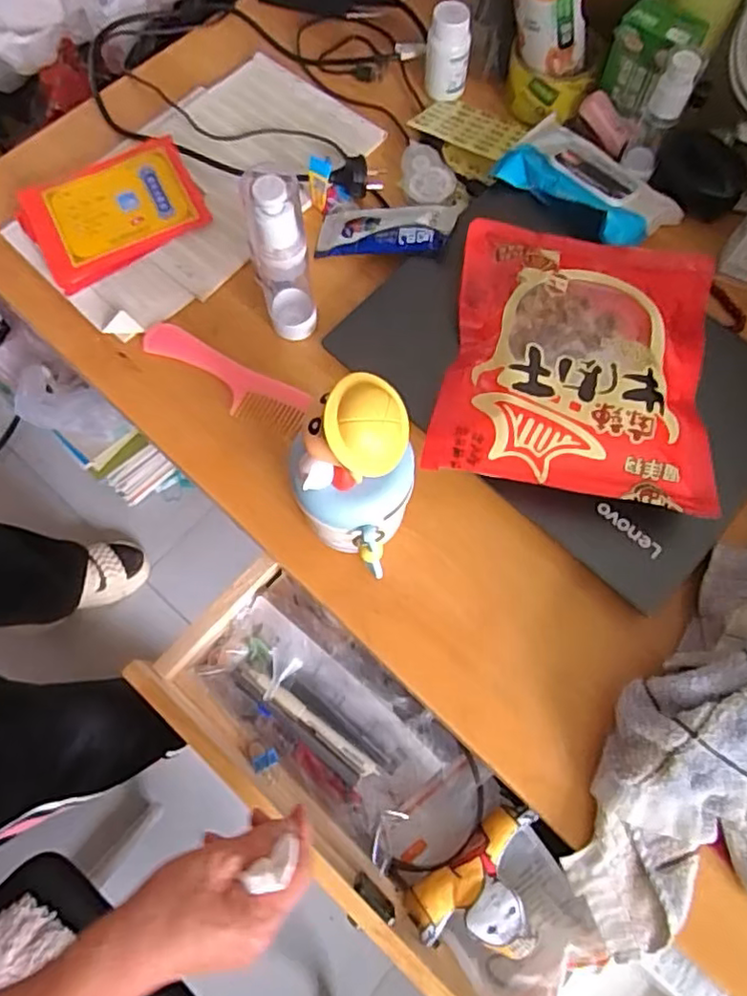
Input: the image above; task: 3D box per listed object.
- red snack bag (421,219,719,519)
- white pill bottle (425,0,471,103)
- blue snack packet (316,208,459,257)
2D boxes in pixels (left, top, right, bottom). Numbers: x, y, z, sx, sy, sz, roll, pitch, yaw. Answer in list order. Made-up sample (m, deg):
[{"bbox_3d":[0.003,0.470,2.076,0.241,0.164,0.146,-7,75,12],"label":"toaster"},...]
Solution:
[{"bbox_3d":[0.164,-0.109,0.507,0.204,0.053,0.235,12,71,4],"label":"red snack bag"},{"bbox_3d":[0.073,-0.436,0.615,0.043,0.073,0.039,6,71,2],"label":"white pill bottle"},{"bbox_3d":[0.010,-0.244,0.571,0.123,0.017,0.053,3,70,15],"label":"blue snack packet"}]

